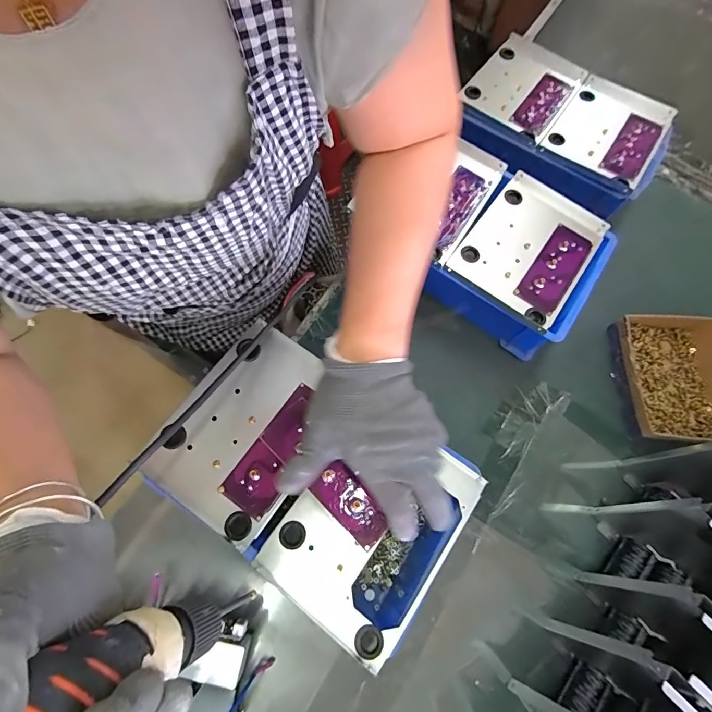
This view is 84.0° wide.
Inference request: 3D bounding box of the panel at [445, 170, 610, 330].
[{"bbox_3d":[0.229,-0.149,0.523,0.142,0.011,0.203,35,71,10],"label":"panel"}]

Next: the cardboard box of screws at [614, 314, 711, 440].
[{"bbox_3d":[0.438,0.028,0.540,0.147,0.041,0.177,3,69,-1],"label":"cardboard box of screws"}]

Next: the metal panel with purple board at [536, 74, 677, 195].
[{"bbox_3d":[0.389,-0.351,0.608,0.145,0.015,0.212,35,71,10],"label":"metal panel with purple board"}]

